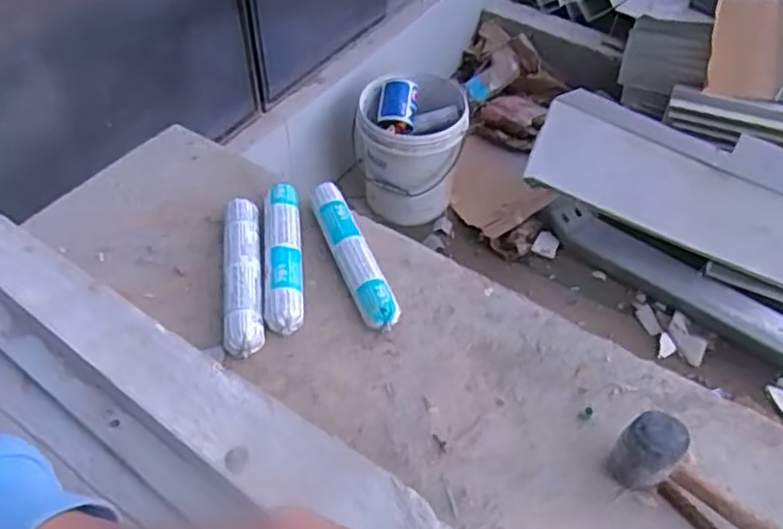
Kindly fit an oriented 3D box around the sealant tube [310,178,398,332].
[{"bbox_3d":[-0.059,-0.022,1.002,0.055,0.046,0.278,-19,52,-15],"label":"sealant tube"}]

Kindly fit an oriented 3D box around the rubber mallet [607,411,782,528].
[{"bbox_3d":[0.387,0.271,0.716,0.334,0.095,0.052,30,56,23],"label":"rubber mallet"}]

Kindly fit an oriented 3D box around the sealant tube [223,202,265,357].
[{"bbox_3d":[-0.209,0.005,0.967,0.055,0.046,0.277,-6,50,-5],"label":"sealant tube"}]

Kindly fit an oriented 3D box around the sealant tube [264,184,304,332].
[{"bbox_3d":[-0.156,-0.018,1.004,0.054,0.038,0.275,-4,50,-4],"label":"sealant tube"}]

